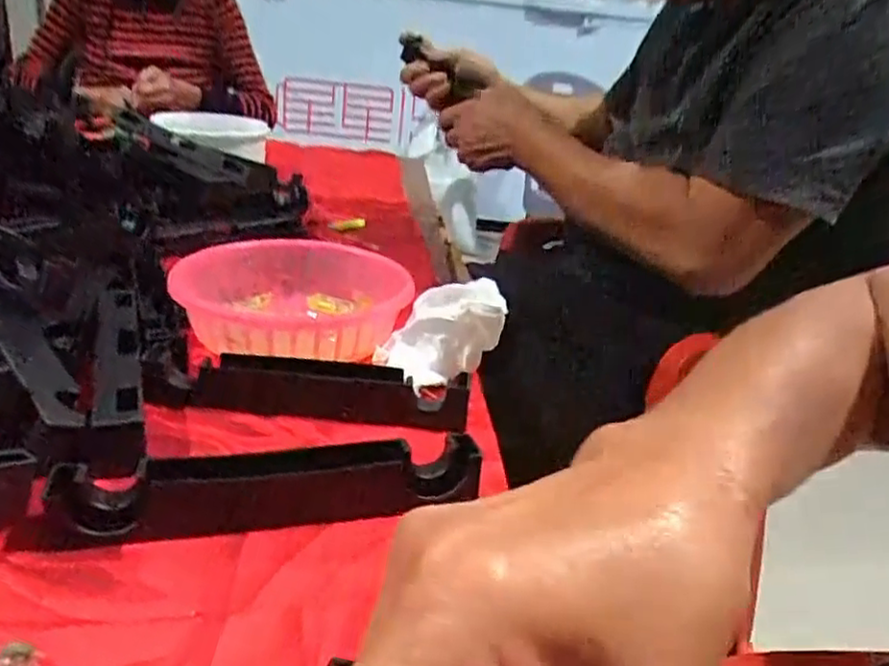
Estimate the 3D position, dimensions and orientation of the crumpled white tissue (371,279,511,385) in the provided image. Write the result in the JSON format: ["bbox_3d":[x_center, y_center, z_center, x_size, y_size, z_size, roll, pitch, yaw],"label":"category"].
[{"bbox_3d":[-0.003,-0.002,0.471,0.082,0.064,0.052,5,23,-4],"label":"crumpled white tissue"}]

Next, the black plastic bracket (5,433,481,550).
[{"bbox_3d":[-0.085,0.073,0.327,0.203,0.032,0.028,1,24,-15],"label":"black plastic bracket"}]

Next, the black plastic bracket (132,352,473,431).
[{"bbox_3d":[-0.084,0.033,0.418,0.194,0.030,0.022,5,23,-4],"label":"black plastic bracket"}]

